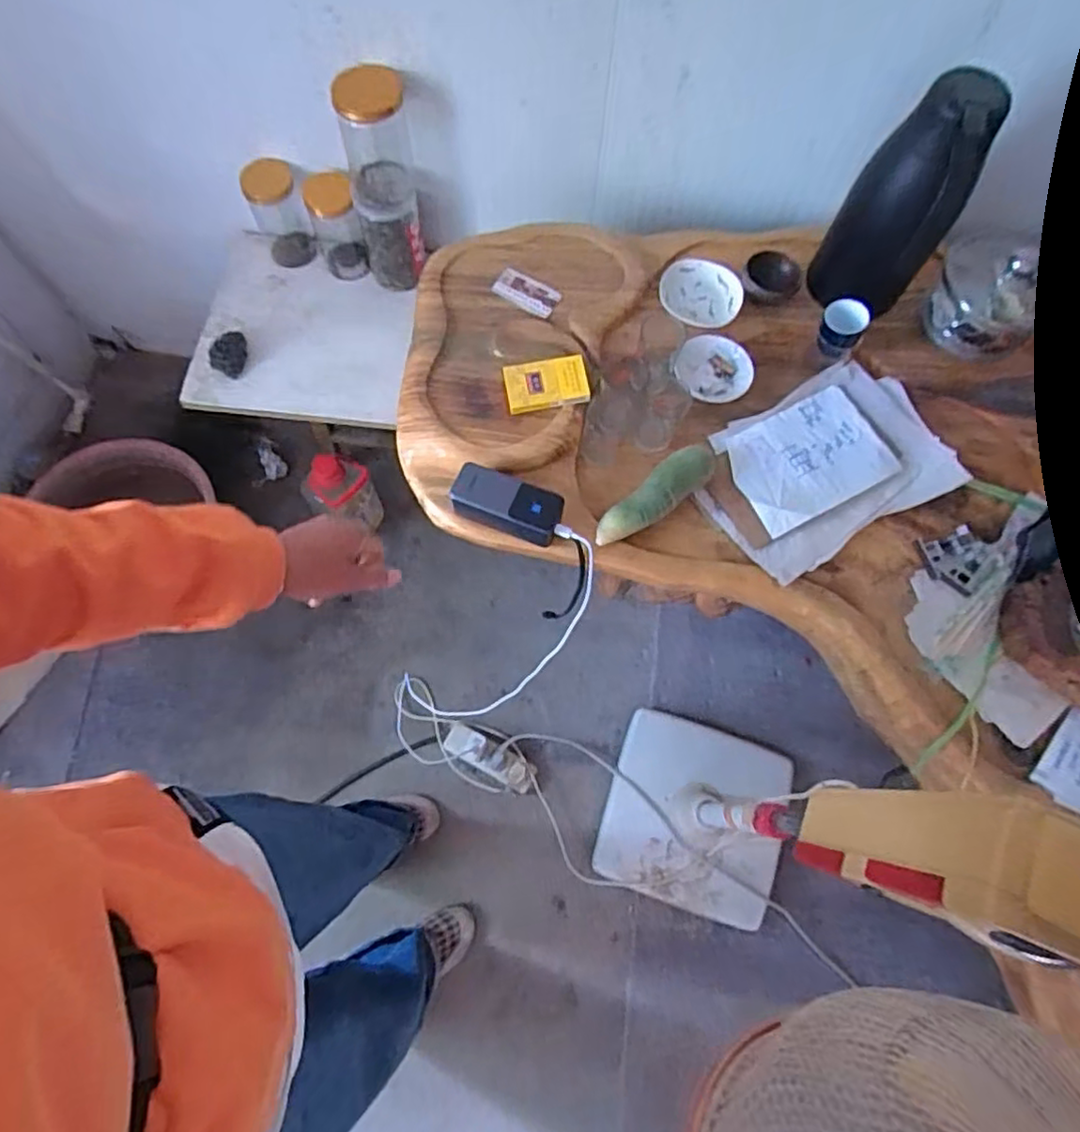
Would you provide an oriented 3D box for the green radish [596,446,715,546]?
[{"bbox_3d":[0.141,-0.085,0.808,0.179,0.052,0.053,-39,76,-14],"label":"green radish"}]

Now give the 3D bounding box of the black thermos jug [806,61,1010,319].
[{"bbox_3d":[0.435,-0.434,0.803,0.129,0.260,0.111,34,73,10],"label":"black thermos jug"}]

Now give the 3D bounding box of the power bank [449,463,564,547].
[{"bbox_3d":[-0.039,-0.074,0.787,0.131,0.042,0.057,20,71,6],"label":"power bank"}]

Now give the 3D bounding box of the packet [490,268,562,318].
[{"bbox_3d":[-0.018,-0.380,0.911,0.094,0.006,0.048,32,73,9],"label":"packet"}]

